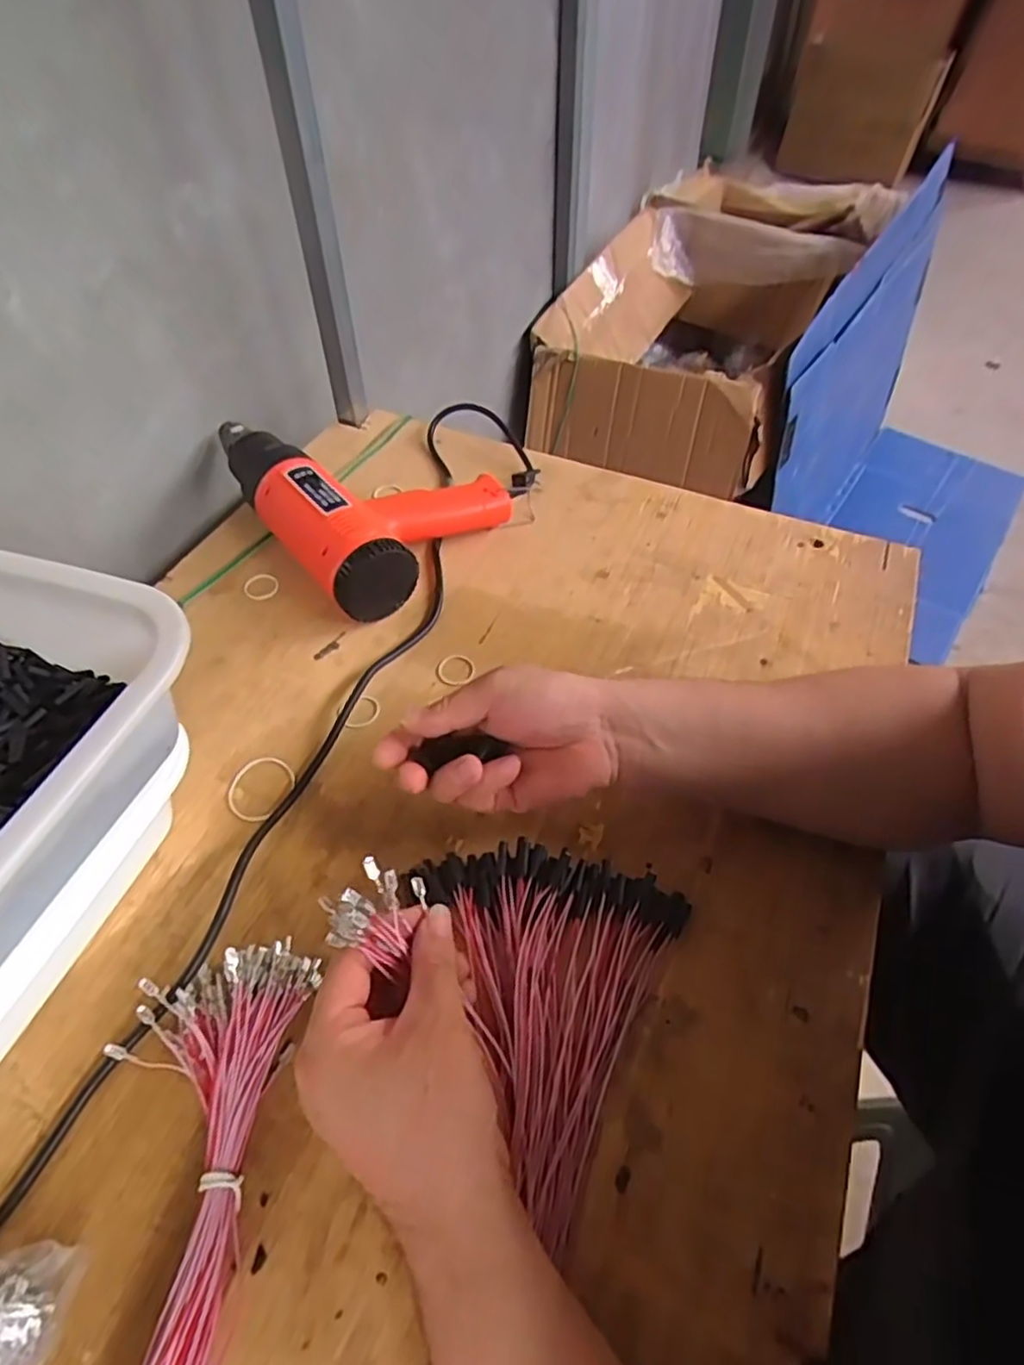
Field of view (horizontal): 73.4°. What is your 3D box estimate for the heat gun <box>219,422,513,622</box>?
[{"bbox_3d":[-0.137,-0.182,0.622,0.185,0.075,0.262,-32,59,-22],"label":"heat gun"}]

